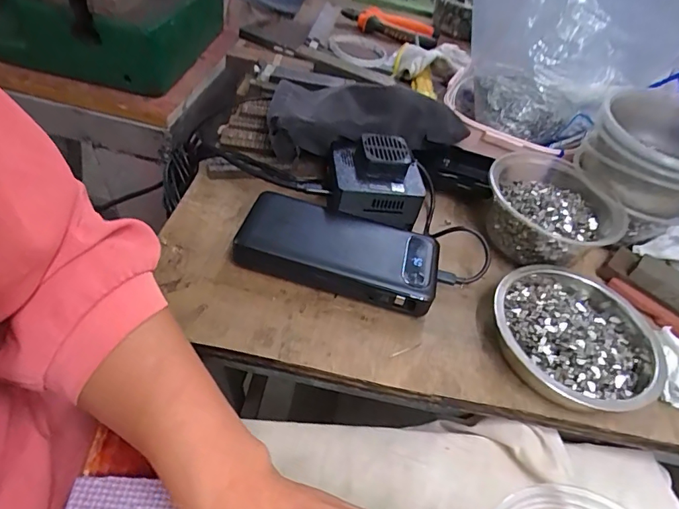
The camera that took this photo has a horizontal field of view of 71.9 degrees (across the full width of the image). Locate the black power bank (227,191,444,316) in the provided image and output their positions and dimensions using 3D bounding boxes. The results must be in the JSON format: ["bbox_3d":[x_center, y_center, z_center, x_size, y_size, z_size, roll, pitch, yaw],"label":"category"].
[{"bbox_3d":[0.001,-0.005,0.373,0.154,0.026,0.075,16,45,2],"label":"black power bank"}]

